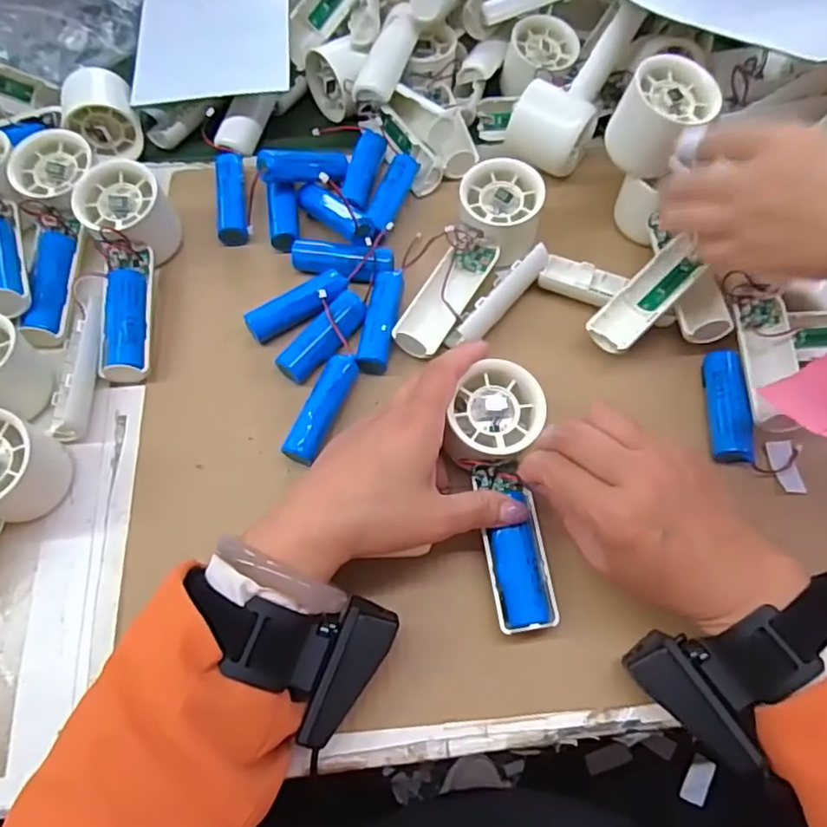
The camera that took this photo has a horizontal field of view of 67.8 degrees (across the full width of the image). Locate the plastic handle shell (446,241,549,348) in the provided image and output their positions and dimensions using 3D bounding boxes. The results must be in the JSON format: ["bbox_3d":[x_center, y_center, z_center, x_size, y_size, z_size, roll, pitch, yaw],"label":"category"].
[{"bbox_3d":[0.061,-0.081,0.422,0.017,0.022,0.097,39,69,16],"label":"plastic handle shell"}]

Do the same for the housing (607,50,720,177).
[{"bbox_3d":[0.166,-0.195,0.412,0.053,0.055,0.053,42,70,18],"label":"housing"}]

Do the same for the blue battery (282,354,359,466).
[{"bbox_3d":[-0.058,-0.003,0.392,0.021,0.025,0.076,18,64,8],"label":"blue battery"}]

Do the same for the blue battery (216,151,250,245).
[{"bbox_3d":[-0.139,-0.166,0.472,0.021,0.019,0.078,-7,64,-5],"label":"blue battery"}]

